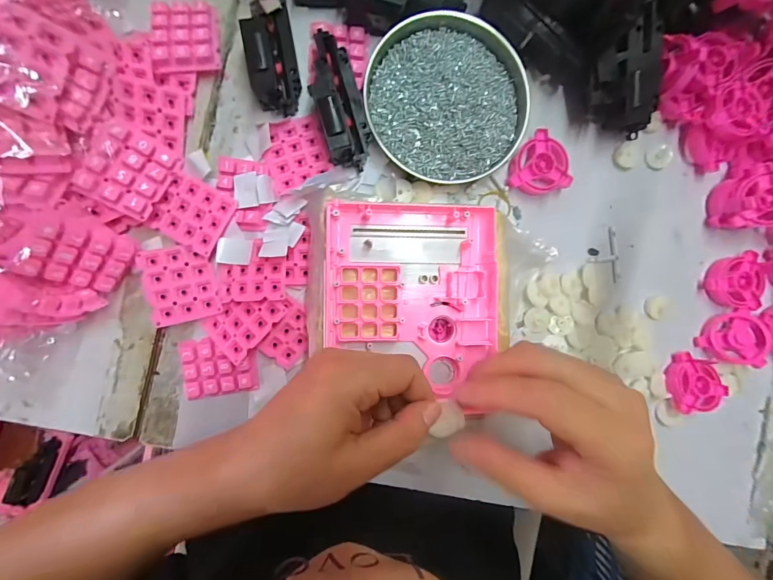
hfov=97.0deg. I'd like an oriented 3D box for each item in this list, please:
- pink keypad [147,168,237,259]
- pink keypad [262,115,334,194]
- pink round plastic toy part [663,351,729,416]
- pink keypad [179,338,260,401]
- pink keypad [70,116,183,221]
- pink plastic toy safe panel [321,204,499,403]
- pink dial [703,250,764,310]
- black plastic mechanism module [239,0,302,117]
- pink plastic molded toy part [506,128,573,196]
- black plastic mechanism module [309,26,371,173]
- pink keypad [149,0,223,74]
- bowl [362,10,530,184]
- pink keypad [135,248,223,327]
[{"bbox_3d":[-0.152,-0.060,0.272,0.050,0.012,0.049,27,89,-6],"label":"pink keypad"},{"bbox_3d":[-0.075,-0.114,0.285,0.051,0.013,0.055,-20,93,-5],"label":"pink keypad"},{"bbox_3d":[0.292,0.085,0.320,0.052,0.015,0.051,0,91,-5],"label":"pink round plastic toy part"},{"bbox_3d":[-0.139,0.063,0.284,0.059,0.007,0.048,-9,92,-5],"label":"pink keypad"},{"bbox_3d":[-0.189,-0.088,0.247,0.052,0.013,0.058,29,72,-25],"label":"pink keypad"},{"bbox_3d":[0.020,0.004,0.271,0.134,0.019,0.145,1,89,-5],"label":"pink plastic toy safe panel"},{"bbox_3d":[0.331,-0.007,0.327,0.042,0.017,0.051,-10,92,-5],"label":"pink dial"},{"bbox_3d":[-0.090,-0.182,0.272,0.036,0.038,0.074,-8,92,-5],"label":"black plastic mechanism module"},{"bbox_3d":[0.133,-0.112,0.306,0.051,0.016,0.053,-16,93,-5],"label":"pink plastic molded toy part"},{"bbox_3d":[-0.039,-0.149,0.273,0.036,0.034,0.098,-17,93,-5],"label":"black plastic mechanism module"},{"bbox_3d":[-0.155,-0.195,0.264,0.046,0.012,0.057,-7,82,-12],"label":"pink keypad"},{"bbox_3d":[0.053,-0.163,0.293,0.134,0.023,0.128,0,91,-5],"label":"bowl"},{"bbox_3d":[-0.164,-0.004,0.272,0.050,0.014,0.058,-13,93,-5],"label":"pink keypad"}]

